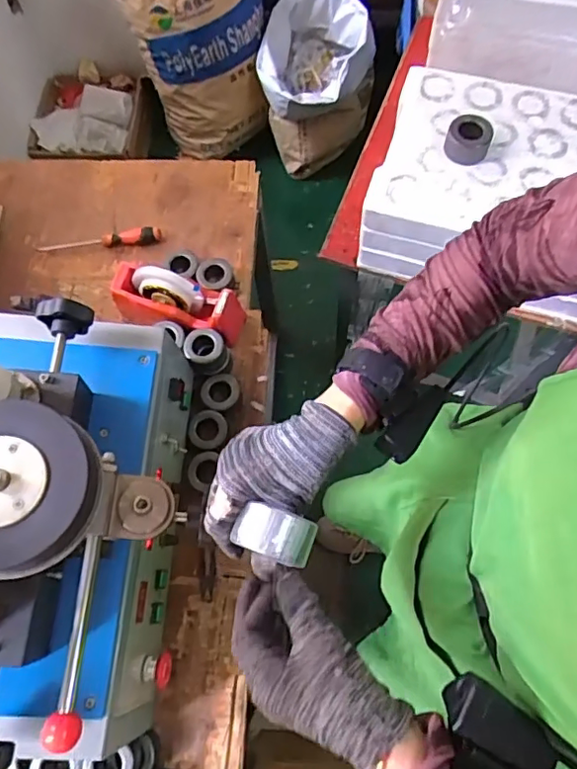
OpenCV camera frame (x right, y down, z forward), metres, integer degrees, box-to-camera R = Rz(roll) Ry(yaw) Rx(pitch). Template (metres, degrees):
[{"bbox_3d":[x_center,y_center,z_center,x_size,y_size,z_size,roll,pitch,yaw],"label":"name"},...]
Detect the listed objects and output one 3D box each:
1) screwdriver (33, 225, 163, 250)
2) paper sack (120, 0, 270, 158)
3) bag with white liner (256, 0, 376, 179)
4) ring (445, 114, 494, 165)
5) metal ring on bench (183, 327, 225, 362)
[{"bbox_3d":[-0.344,-0.263,1.003,0.225,0.023,0.030,-5,69,1],"label":"screwdriver"},{"bbox_3d":[-0.267,-0.997,1.601,0.398,0.603,0.266,-10,69,-1],"label":"paper sack"},{"bbox_3d":[0.088,-0.896,1.699,0.323,0.374,0.319,4,70,4],"label":"bag with white liner"},{"bbox_3d":[0.255,-0.346,0.787,0.061,0.042,0.051,19,72,9],"label":"ring"},{"bbox_3d":[-0.132,-0.057,0.876,0.060,0.040,0.058,-1,70,2],"label":"metal ring on bench"}]

